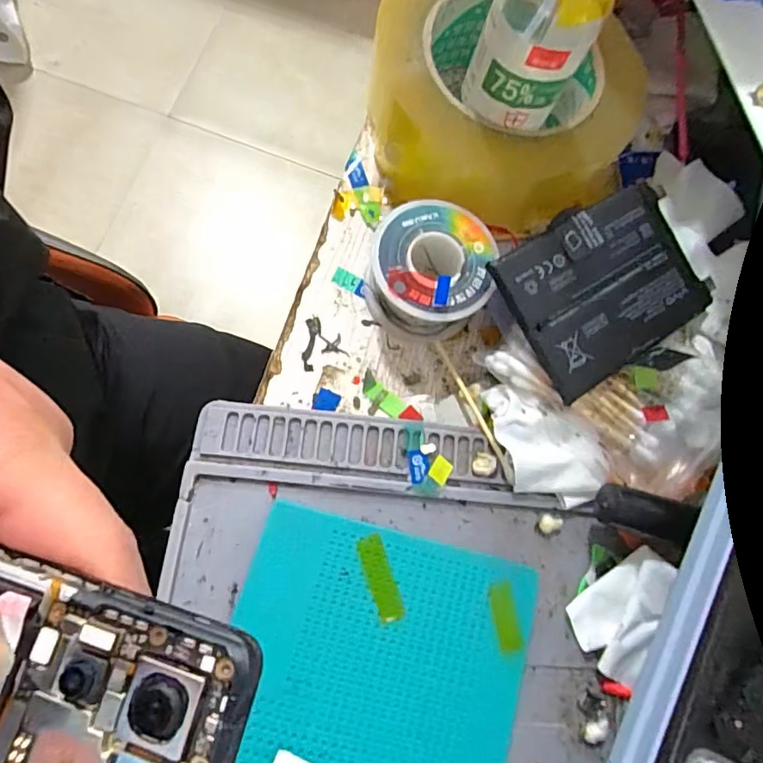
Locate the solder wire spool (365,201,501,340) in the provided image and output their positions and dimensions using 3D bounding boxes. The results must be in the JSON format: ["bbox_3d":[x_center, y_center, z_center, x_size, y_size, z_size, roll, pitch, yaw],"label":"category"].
[{"bbox_3d":[0.020,-0.048,0.224,0.052,0.030,0.051,2,76,-8],"label":"solder wire spool"}]

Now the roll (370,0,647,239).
[{"bbox_3d":[0.057,-0.134,0.240,0.126,0.047,0.123,2,76,-8],"label":"roll"}]

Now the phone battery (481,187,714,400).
[{"bbox_3d":[0.096,-0.041,0.217,0.088,0.005,0.064,-31,92,-15],"label":"phone battery"}]

